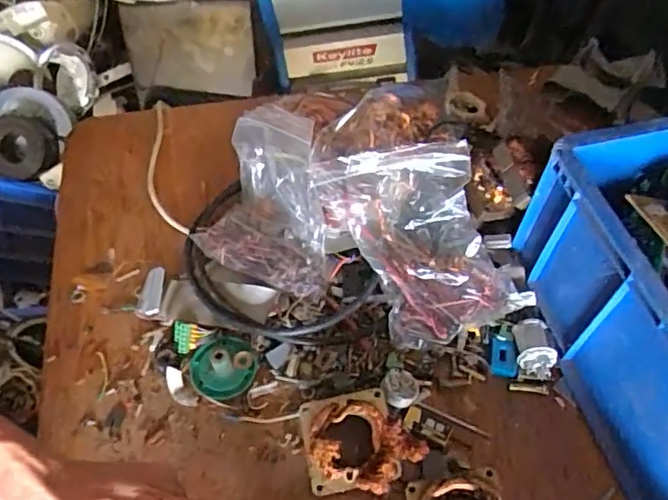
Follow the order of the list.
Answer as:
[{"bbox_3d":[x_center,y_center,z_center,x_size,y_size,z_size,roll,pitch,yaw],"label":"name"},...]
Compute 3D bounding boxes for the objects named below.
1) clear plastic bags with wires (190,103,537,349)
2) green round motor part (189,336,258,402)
[{"bbox_3d":[0.023,-0.026,0.624,0.361,0.128,0.209,11,56,8],"label":"clear plastic bags with wires"},{"bbox_3d":[-0.116,0.117,0.602,0.064,0.033,0.065,1,55,-2],"label":"green round motor part"}]

